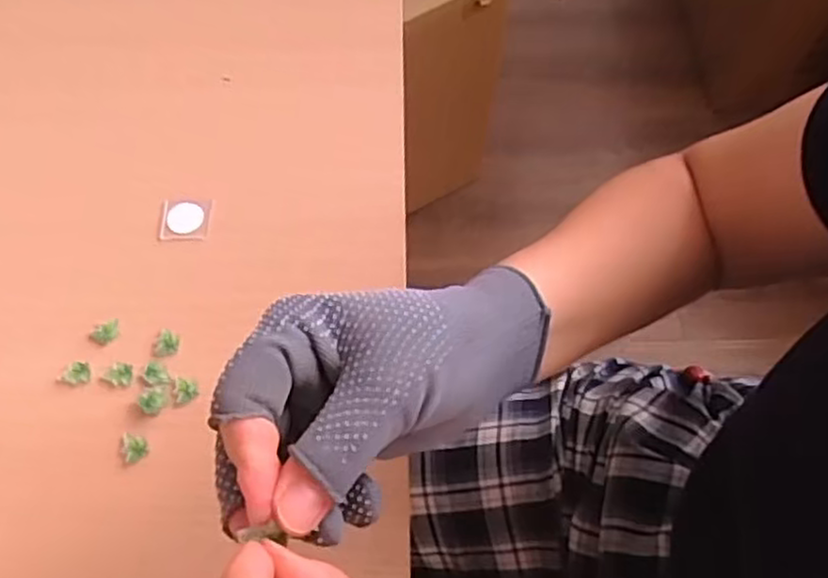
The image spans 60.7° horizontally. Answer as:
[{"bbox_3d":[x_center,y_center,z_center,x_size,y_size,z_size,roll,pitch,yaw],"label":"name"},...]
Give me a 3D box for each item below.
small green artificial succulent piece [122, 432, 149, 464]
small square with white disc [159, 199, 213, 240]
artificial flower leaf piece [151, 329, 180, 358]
[{"bbox_3d":[-0.151,0.085,0.381,0.012,0.004,0.016,-16,64,-11],"label":"small green artificial succulent piece"},{"bbox_3d":[-0.146,-0.045,0.450,0.030,0.004,0.029,1,62,-2],"label":"small square with white disc"},{"bbox_3d":[-0.144,0.031,0.409,0.014,0.004,0.016,9,62,2],"label":"artificial flower leaf piece"}]

